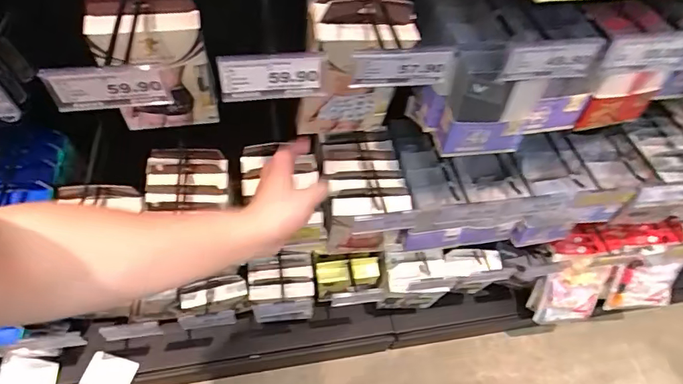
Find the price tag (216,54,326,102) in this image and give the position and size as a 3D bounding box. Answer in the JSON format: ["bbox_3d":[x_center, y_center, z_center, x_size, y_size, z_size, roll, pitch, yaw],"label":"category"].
[{"bbox_3d":[-0.066,-0.110,0.446,0.100,0.047,0.012,-3,56,-7],"label":"price tag"}]

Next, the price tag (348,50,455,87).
[{"bbox_3d":[0.062,-0.127,0.475,0.101,0.045,0.007,-2,56,-6],"label":"price tag"}]

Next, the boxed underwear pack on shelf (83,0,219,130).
[{"bbox_3d":[-0.251,-0.166,0.635,0.135,0.208,0.046,-10,57,-11],"label":"boxed underwear pack on shelf"}]

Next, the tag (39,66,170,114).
[{"bbox_3d":[-0.214,-0.095,0.425,0.101,0.046,0.008,-6,56,-9],"label":"tag"}]

